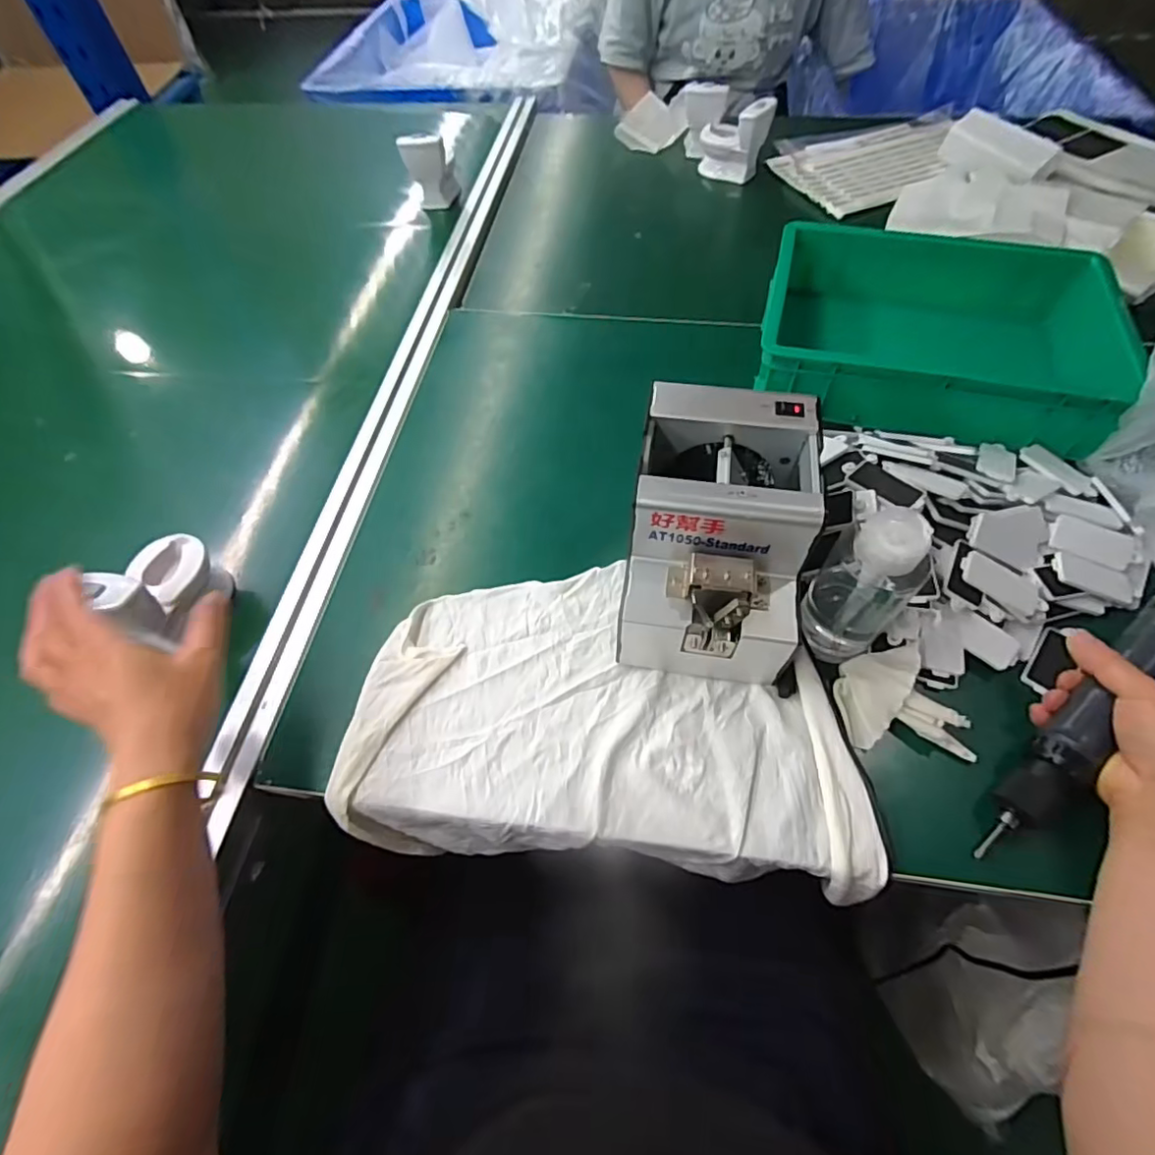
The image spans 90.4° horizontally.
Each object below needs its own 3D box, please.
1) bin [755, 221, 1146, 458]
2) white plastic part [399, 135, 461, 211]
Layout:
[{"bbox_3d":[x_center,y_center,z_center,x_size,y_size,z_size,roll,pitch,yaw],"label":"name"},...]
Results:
[{"bbox_3d":[0.375,-0.250,0.629,0.330,0.112,0.250,12,59,11],"label":"bin"},{"bbox_3d":[-0.218,-0.609,0.855,0.077,0.084,0.039,-16,58,-7],"label":"white plastic part"}]

